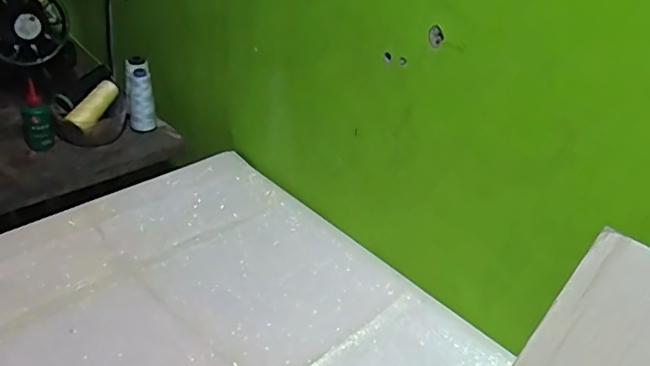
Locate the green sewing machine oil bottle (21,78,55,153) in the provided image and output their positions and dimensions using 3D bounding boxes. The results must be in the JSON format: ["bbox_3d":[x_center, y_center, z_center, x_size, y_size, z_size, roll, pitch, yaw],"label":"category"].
[{"bbox_3d":[-0.483,-0.116,0.938,0.040,0.129,0.042,-14,39,-27],"label":"green sewing machine oil bottle"}]

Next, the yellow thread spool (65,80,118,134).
[{"bbox_3d":[-0.399,-0.135,0.984,0.034,0.034,0.105,20,61,20],"label":"yellow thread spool"}]

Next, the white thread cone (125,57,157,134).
[{"bbox_3d":[-0.337,-0.159,1.030,0.046,0.137,0.047,-5,15,-16],"label":"white thread cone"}]

